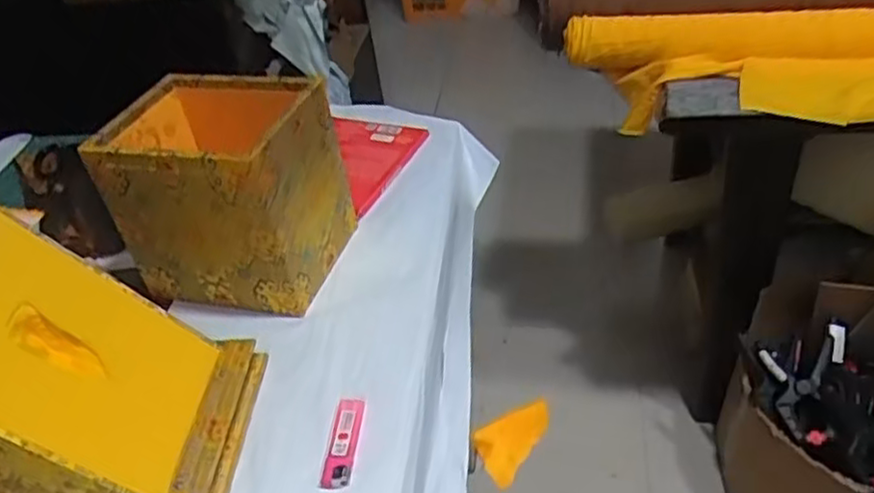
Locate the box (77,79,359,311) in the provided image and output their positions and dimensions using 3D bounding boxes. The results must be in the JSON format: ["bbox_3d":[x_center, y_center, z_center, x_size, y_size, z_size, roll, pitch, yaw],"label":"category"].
[{"bbox_3d":[-0.204,-0.045,0.709,0.188,0.201,0.144,6,41,17],"label":"box"}]

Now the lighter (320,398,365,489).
[{"bbox_3d":[-0.074,0.152,0.557,0.021,0.011,0.078,0,40,10],"label":"lighter"}]

